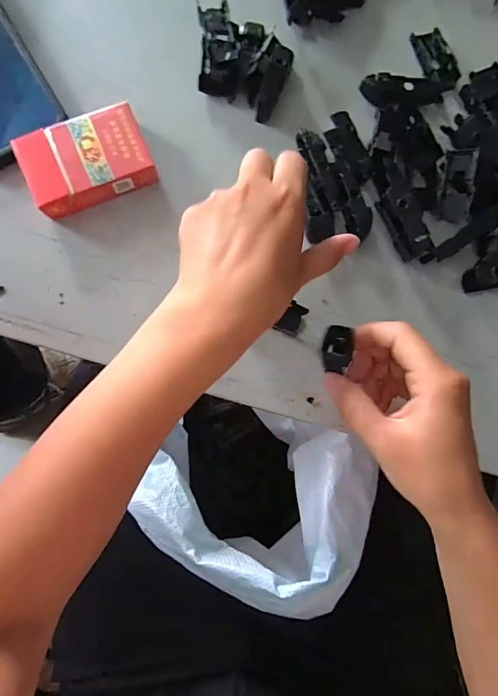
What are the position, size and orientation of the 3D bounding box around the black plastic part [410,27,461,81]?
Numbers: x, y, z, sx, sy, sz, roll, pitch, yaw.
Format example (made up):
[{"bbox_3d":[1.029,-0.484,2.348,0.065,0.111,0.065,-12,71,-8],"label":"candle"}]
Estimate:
[{"bbox_3d":[0.155,-0.243,0.341,0.025,0.010,0.052,-17,83,-6],"label":"black plastic part"}]

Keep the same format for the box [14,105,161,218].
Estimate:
[{"bbox_3d":[-0.119,-0.137,0.303,0.087,0.021,0.058,-24,84,-6],"label":"box"}]

